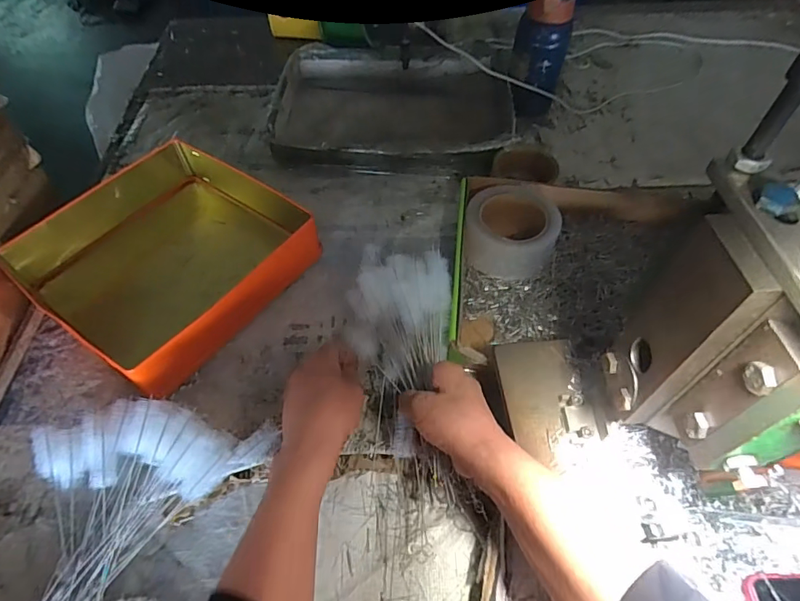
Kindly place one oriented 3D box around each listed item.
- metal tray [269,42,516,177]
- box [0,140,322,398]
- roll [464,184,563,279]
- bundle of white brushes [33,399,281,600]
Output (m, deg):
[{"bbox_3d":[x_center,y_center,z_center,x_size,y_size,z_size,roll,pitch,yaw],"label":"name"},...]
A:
[{"bbox_3d":[-0.011,-0.308,0.741,0.351,0.055,0.285,0,53,0],"label":"metal tray"},{"bbox_3d":[-0.266,-0.057,0.543,0.266,0.063,0.255,30,59,21],"label":"box"},{"bbox_3d":[0.132,-0.085,0.568,0.105,0.062,0.101,0,53,0],"label":"roll"},{"bbox_3d":[-0.217,0.187,0.364,0.178,0.068,0.203,5,53,4],"label":"bundle of white brushes"}]

